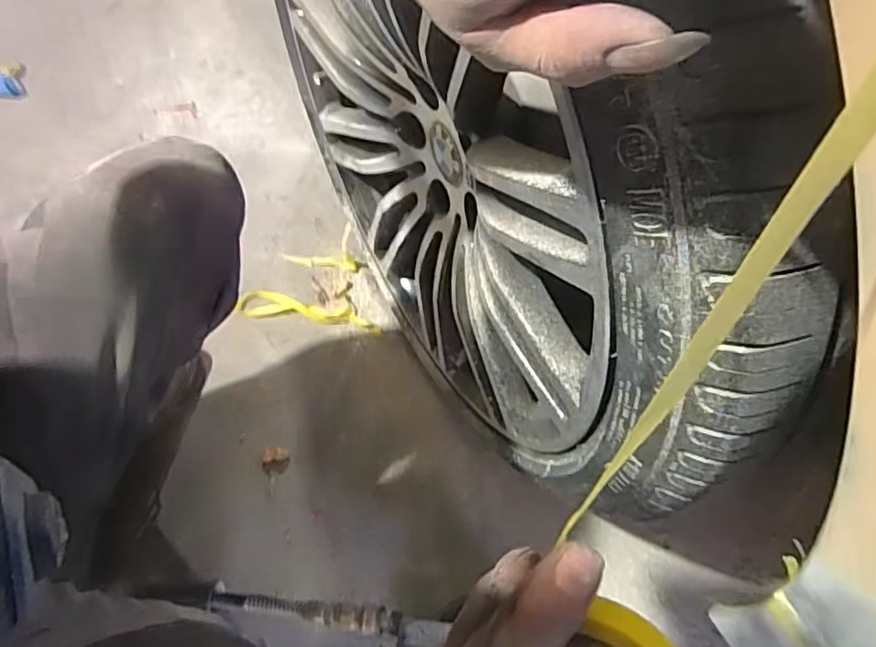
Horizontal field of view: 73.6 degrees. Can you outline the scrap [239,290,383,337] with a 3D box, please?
[{"bbox_3d":[-0.176,-0.016,0.804,0.198,0.015,0.042,6,56,9],"label":"scrap"}]

